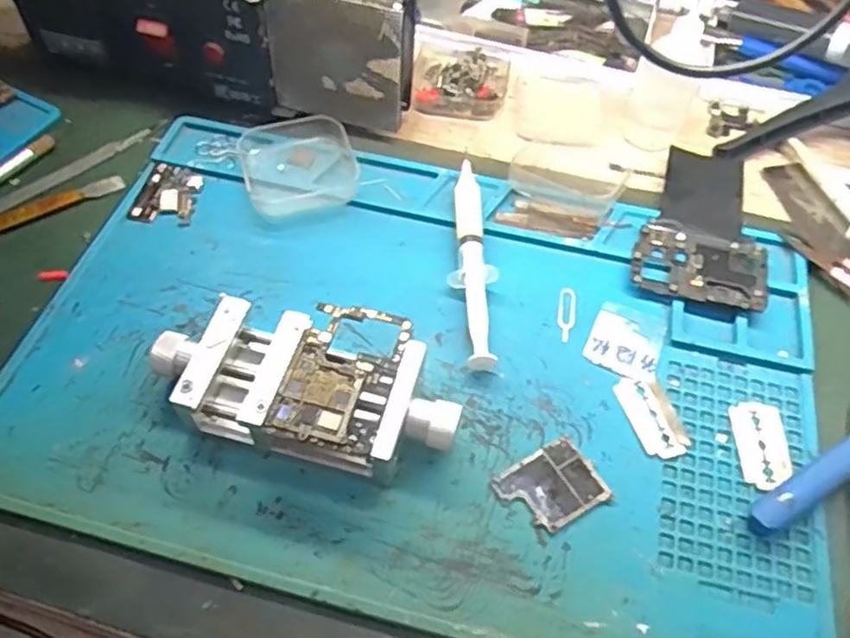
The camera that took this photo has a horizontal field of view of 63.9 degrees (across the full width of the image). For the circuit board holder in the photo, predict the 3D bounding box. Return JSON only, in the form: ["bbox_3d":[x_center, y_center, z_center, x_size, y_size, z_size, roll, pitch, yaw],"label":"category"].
[{"bbox_3d":[-0.052,0.027,0.307,0.133,0.032,0.070,17,57,10],"label":"circuit board holder"}]

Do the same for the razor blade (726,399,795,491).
[{"bbox_3d":[0.155,0.057,0.313,0.025,0.004,0.042,2,56,0],"label":"razor blade"}]

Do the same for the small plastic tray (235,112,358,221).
[{"bbox_3d":[-0.073,-0.088,0.394,0.062,0.022,0.064,-14,57,-10],"label":"small plastic tray"}]

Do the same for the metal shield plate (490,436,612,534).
[{"bbox_3d":[0.056,0.073,0.298,0.041,0.004,0.033,-29,61,-19],"label":"metal shield plate"}]

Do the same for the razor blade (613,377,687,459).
[{"bbox_3d":[0.105,0.045,0.318,0.019,0.004,0.041,-14,57,-10],"label":"razor blade"}]

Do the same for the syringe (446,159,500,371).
[{"bbox_3d":[0.025,-0.031,0.360,0.023,0.014,0.127,-1,56,-2],"label":"syringe"}]

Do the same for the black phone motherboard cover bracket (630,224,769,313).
[{"bbox_3d":[0.147,-0.028,0.364,0.068,0.007,0.048,16,57,9],"label":"black phone motherboard cover bracket"}]

